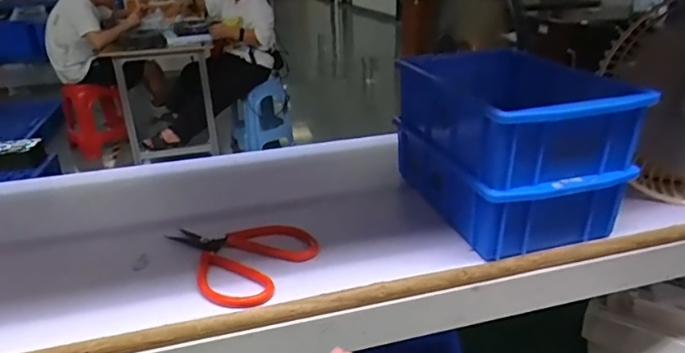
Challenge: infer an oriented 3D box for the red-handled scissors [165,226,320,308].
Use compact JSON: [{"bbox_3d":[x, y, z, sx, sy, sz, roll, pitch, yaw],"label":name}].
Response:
[{"bbox_3d":[-0.090,0.061,0.404,0.118,0.008,0.098,12,28,29],"label":"red-handled scissors"}]

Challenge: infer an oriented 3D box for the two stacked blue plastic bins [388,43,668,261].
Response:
[{"bbox_3d":[0.146,-0.023,0.457,0.138,0.138,0.200,-8,25,-15],"label":"two stacked blue plastic bins"}]

